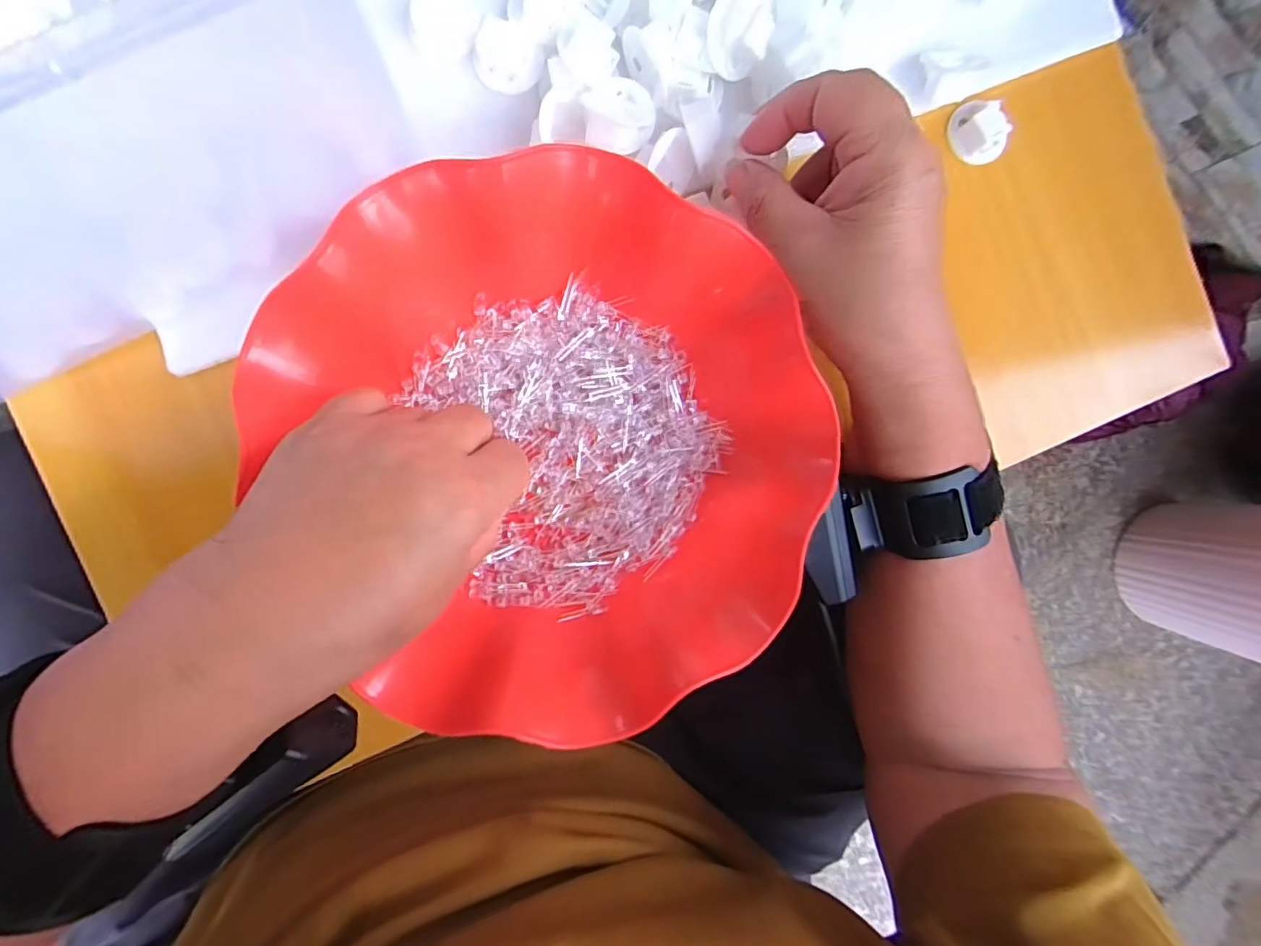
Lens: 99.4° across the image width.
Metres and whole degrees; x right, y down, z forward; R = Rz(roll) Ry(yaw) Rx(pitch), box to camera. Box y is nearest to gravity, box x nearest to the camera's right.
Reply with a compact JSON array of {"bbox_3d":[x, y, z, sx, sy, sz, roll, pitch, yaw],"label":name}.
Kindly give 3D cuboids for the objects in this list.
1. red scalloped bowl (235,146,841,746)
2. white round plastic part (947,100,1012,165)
[{"bbox_3d":[-0.029,-0.017,0.236,0.204,0.063,0.225,-29,93,-4],"label":"red scalloped bowl"},{"bbox_3d":[0.185,-0.181,0.283,0.025,0.012,0.033,-42,94,-3],"label":"white round plastic part"}]

